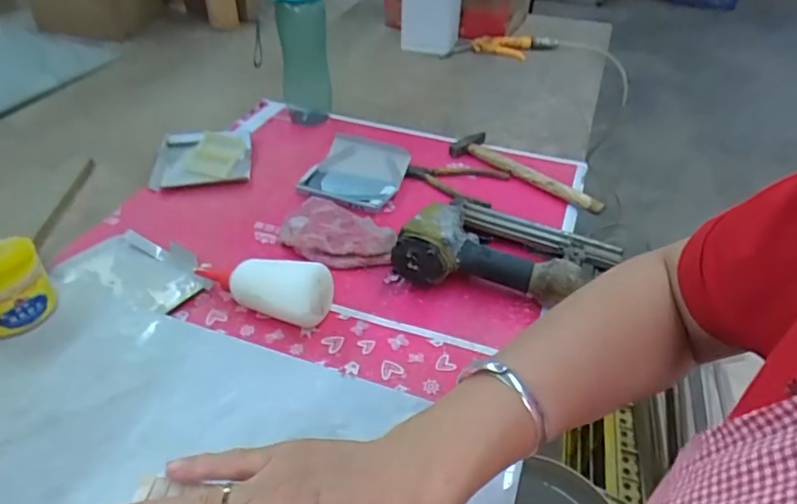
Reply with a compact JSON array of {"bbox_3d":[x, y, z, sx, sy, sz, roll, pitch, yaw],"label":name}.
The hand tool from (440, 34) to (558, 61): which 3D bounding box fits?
[{"bbox_3d":[0.224,-0.459,1.206,0.259,0.031,0.077,-7,40,-11],"label":"hand tool"}]

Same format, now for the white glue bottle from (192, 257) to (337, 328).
[{"bbox_3d":[-0.149,0.039,0.569,0.165,0.056,0.058,10,40,10],"label":"white glue bottle"}]

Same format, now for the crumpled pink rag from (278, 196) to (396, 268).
[{"bbox_3d":[-0.072,-0.025,0.665,0.144,0.026,0.101,12,40,12],"label":"crumpled pink rag"}]

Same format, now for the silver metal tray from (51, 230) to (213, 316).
[{"bbox_3d":[-0.295,0.023,0.615,0.157,0.023,0.093,17,41,18],"label":"silver metal tray"}]

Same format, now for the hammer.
[{"bbox_3d":[0.185,-0.119,0.794,0.069,0.025,0.257,-29,48,-32],"label":"hammer"}]

